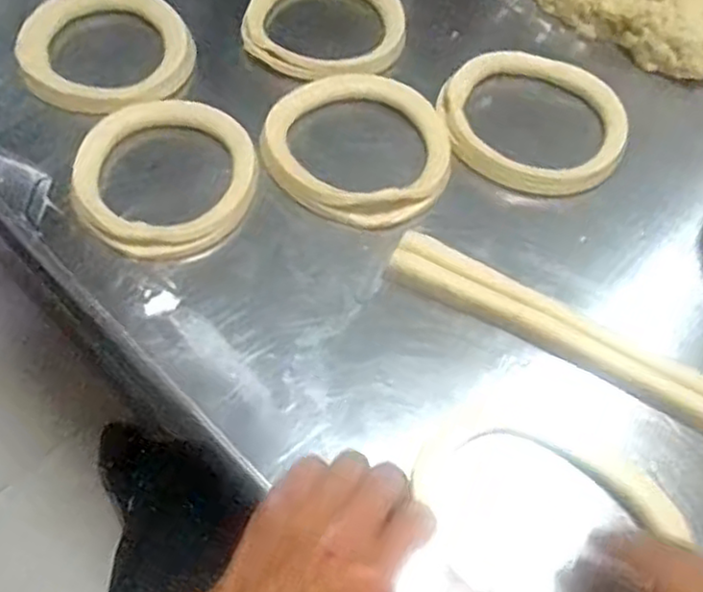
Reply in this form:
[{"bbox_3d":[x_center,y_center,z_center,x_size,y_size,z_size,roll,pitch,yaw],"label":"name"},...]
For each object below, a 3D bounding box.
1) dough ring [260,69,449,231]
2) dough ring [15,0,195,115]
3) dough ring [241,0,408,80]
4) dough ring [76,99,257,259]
[{"bbox_3d":[0.005,-0.117,0.544,0.137,0.024,0.146,1,59,-2],"label":"dough ring"},{"bbox_3d":[-0.202,-0.203,0.585,0.133,0.024,0.140,1,59,-2],"label":"dough ring"},{"bbox_3d":[-0.024,-0.237,0.618,0.141,0.023,0.141,0,56,0],"label":"dough ring"},{"bbox_3d":[-0.132,-0.088,0.509,0.124,0.029,0.134,1,59,-2],"label":"dough ring"}]

